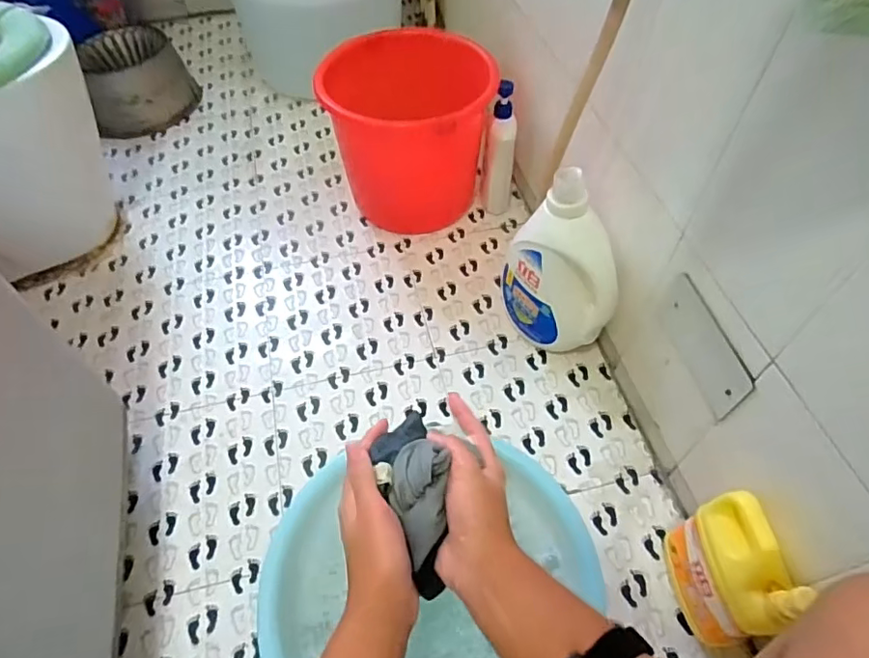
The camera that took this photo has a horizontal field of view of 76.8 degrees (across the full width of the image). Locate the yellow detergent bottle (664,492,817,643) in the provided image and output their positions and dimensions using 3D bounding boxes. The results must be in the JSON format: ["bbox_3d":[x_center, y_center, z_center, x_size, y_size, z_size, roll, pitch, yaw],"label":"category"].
[{"bbox_3d":[0.378,0.317,0.712,0.071,0.241,0.151,-8,54,-5],"label":"yellow detergent bottle"}]

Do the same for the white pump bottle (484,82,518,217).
[{"bbox_3d":[0.141,-0.373,1.179,0.065,0.287,0.068,4,54,4],"label":"white pump bottle"}]

